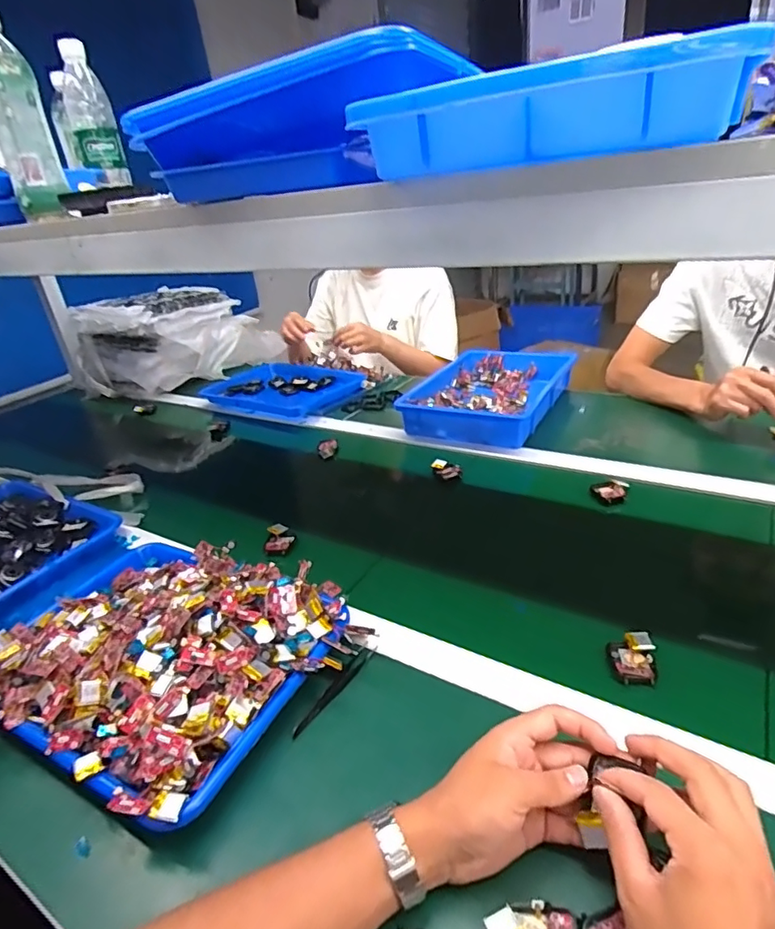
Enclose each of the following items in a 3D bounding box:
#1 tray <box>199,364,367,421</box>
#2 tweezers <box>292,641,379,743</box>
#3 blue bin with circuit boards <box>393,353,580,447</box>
[{"bbox_3d":[-0.246,-0.174,1.276,0.353,0.043,0.222,11,33,32],"label":"tray"},{"bbox_3d":[-0.048,0.210,0.515,0.013,0.013,0.116,13,33,33],"label":"tweezers"},{"bbox_3d":[0.206,-0.146,1.079,0.251,0.062,0.356,9,31,29],"label":"blue bin with circuit boards"}]

